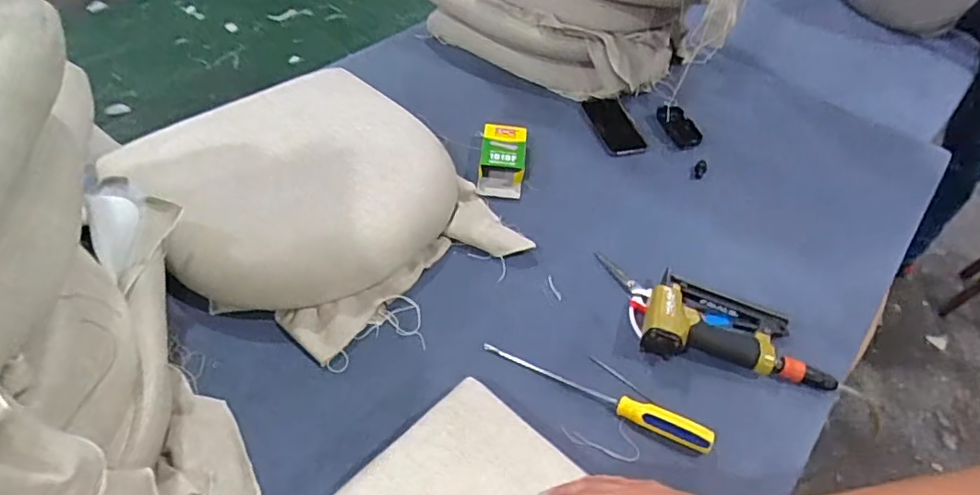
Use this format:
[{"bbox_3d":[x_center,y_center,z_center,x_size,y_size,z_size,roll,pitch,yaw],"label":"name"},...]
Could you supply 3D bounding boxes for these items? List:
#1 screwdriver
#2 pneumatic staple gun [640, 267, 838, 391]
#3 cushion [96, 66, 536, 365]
[{"bbox_3d":[0.131,0.175,0.711,0.292,0.031,0.030,25,51,16],"label":"screwdriver"},{"bbox_3d":[0.328,0.108,0.774,0.253,0.056,0.129,9,49,3],"label":"pneumatic staple gun"},{"bbox_3d":[-0.279,-0.094,0.879,0.439,0.090,0.555,-35,60,-30],"label":"cushion"}]

